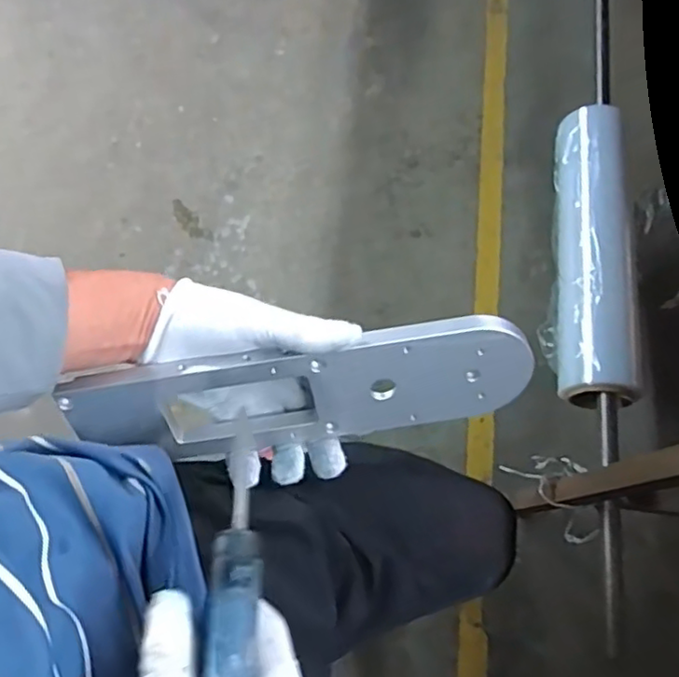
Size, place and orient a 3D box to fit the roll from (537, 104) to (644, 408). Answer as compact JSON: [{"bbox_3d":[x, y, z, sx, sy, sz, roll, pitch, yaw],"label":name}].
[{"bbox_3d":[0.359,-0.125,0.884,0.099,0.099,0.440,6,70,0],"label":"roll"}]

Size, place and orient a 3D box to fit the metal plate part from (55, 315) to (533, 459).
[{"bbox_3d":[-0.027,0.040,0.415,0.295,0.078,0.014,-10,38,2],"label":"metal plate part"}]

